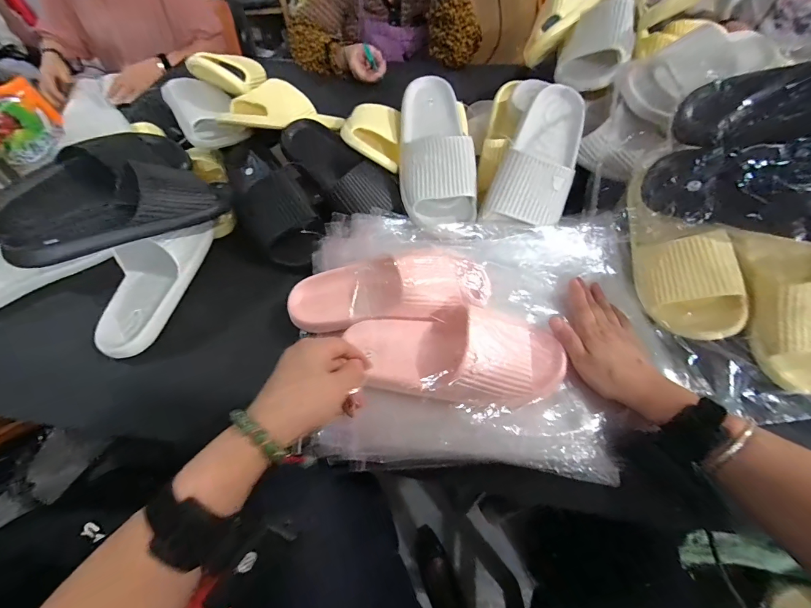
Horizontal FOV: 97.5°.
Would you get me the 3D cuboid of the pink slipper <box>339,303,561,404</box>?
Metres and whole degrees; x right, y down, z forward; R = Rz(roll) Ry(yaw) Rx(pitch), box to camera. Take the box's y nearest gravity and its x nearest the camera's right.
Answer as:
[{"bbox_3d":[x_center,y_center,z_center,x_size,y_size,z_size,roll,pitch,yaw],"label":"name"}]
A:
[{"bbox_3d":[0.054,0.054,0.401,0.241,0.067,0.107,4,56,11],"label":"pink slipper"}]

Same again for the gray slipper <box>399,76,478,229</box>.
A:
[{"bbox_3d":[0.044,-0.235,0.536,0.110,0.071,0.260,-7,78,-2],"label":"gray slipper"}]

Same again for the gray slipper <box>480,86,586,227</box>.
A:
[{"bbox_3d":[0.200,-0.216,0.507,0.105,0.069,0.225,22,77,17],"label":"gray slipper"}]

